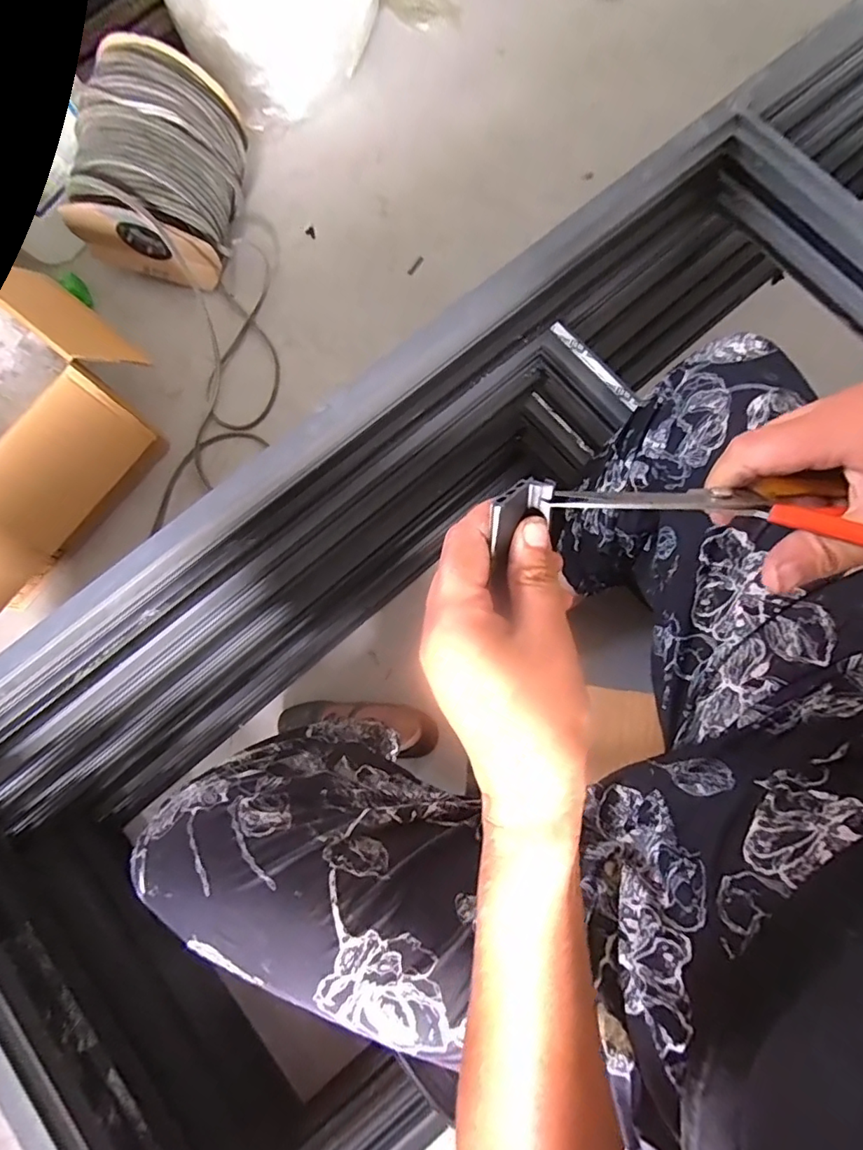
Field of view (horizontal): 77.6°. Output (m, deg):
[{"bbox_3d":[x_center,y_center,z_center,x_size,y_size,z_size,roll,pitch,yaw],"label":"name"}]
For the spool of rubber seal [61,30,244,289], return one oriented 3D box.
[{"bbox_3d":[-0.477,-0.704,0.936,0.228,0.215,0.276,16,80,6],"label":"spool of rubber seal"}]

